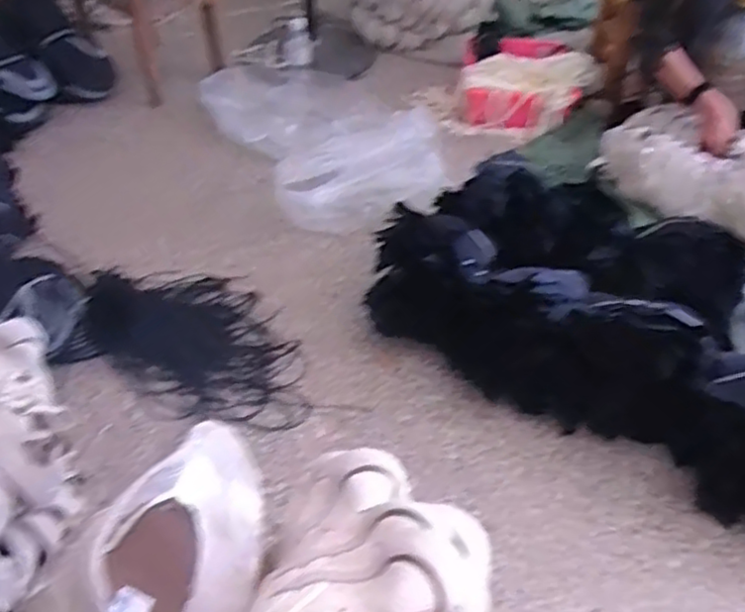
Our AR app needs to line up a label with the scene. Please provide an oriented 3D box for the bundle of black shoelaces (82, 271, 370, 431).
[{"bbox_3d":[-0.307,0.054,1.273,0.508,0.052,0.289,29,50,23],"label":"bundle of black shoelaces"}]

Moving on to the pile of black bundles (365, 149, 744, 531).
[{"bbox_3d":[0.503,0.043,1.180,1.001,0.250,0.475,26,49,21],"label":"pile of black bundles"}]

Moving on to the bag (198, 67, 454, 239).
[{"bbox_3d":[-0.136,-0.460,1.726,0.499,0.141,0.688,-23,51,-24],"label":"bag"}]

